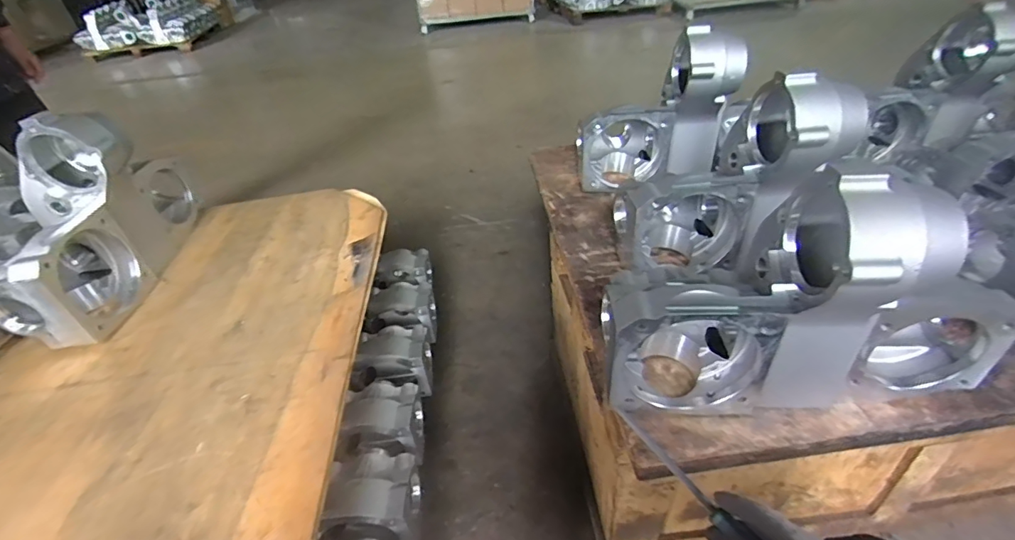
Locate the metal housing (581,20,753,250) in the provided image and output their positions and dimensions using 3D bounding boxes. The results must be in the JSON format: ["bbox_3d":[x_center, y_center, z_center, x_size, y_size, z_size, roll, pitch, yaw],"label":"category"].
[{"bbox_3d":[0.302,-0.313,0.995,0.265,0.342,0.184,26,48,33],"label":"metal housing"}]

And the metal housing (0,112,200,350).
[{"bbox_3d":[-0.758,-0.117,0.891,0.152,0.308,0.435,-3,38,2],"label":"metal housing"}]

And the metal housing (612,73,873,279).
[{"bbox_3d":[0.347,-0.145,0.759,0.197,0.372,0.184,35,43,-7],"label":"metal housing"}]

